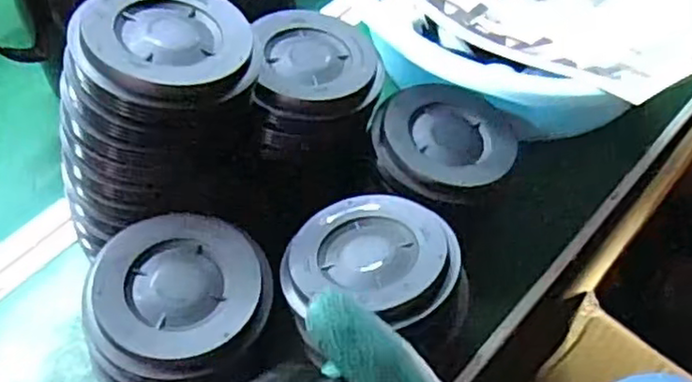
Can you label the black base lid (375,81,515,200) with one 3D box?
[{"bbox_3d":[0.080,-0.044,0.543,0.111,0.020,0.101,0,56,0],"label":"black base lid"}]

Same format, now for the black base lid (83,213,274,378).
[{"bbox_3d":[-0.110,0.064,0.445,0.109,0.019,0.112,0,56,0],"label":"black base lid"}]

